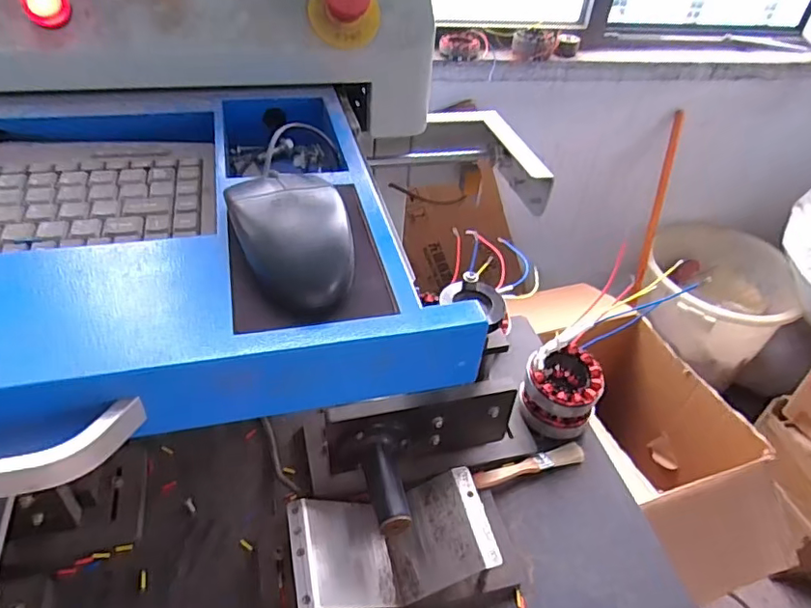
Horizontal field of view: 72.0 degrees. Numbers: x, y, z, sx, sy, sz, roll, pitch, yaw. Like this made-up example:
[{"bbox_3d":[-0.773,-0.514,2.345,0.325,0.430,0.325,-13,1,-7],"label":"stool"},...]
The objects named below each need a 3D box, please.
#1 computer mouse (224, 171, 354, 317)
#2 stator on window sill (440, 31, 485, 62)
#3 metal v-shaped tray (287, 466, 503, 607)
[{"bbox_3d":[-0.059,-0.038,0.299,0.056,0.035,0.088,-15,46,-21],"label":"computer mouse"},{"bbox_3d":[0.125,-0.569,1.224,0.102,0.046,0.064,0,42,-6],"label":"stator on window sill"},{"bbox_3d":[-0.014,0.228,0.527,0.178,0.060,0.099,-6,43,-12],"label":"metal v-shaped tray"}]

